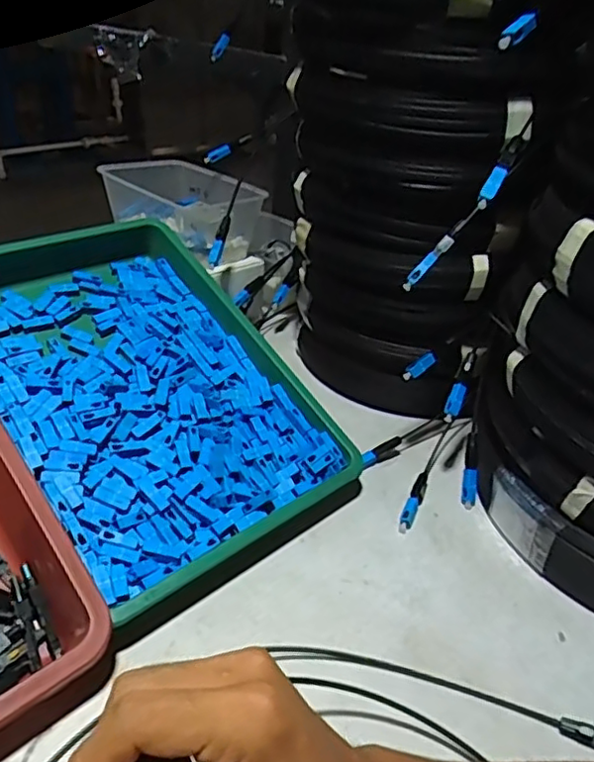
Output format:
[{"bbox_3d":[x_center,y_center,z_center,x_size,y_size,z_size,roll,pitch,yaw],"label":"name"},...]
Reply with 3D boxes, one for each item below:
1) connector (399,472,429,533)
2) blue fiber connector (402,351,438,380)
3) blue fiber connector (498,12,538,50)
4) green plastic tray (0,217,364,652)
[{"bbox_3d":[0.094,0.096,0.502,0.011,0.009,0.068,16,32,20],"label":"connector"},{"bbox_3d":[0.101,-0.012,0.511,0.031,0.008,0.010,-38,38,0],"label":"blue fiber connector"},{"bbox_3d":[0.124,-0.197,0.355,0.031,0.008,0.010,-45,48,-12],"label":"blue fiber connector"},{"bbox_3d":[-0.123,-0.005,0.493,0.216,0.038,0.340,-24,62,-36],"label":"green plastic tray"}]

